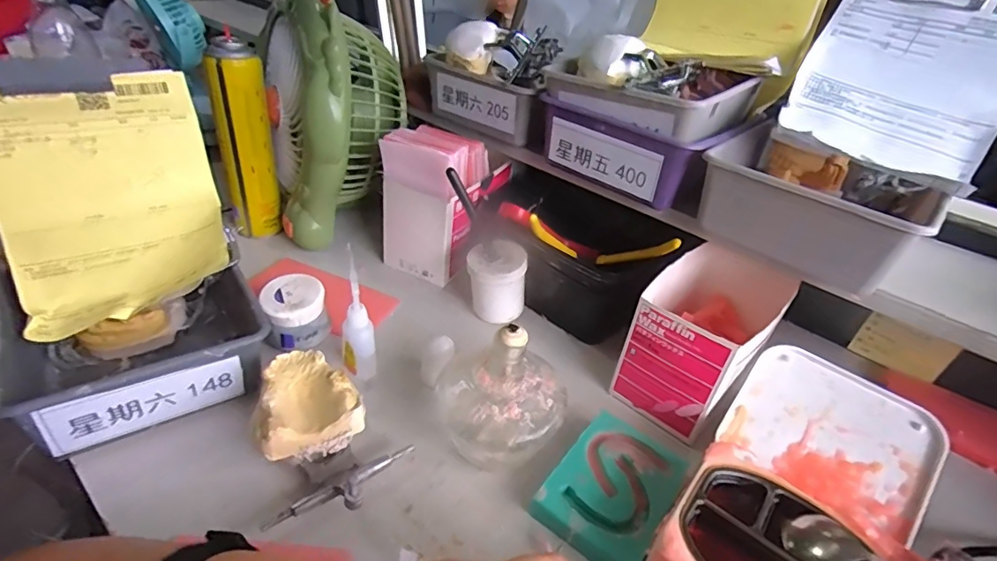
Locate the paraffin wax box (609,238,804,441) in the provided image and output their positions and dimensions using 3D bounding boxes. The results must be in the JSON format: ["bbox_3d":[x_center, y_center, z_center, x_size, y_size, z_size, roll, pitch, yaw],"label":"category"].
[{"bbox_3d":[0.180,0.043,0.444,0.085,0.095,0.168,28,40,28],"label":"paraffin wax box"}]

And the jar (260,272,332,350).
[{"bbox_3d":[-0.171,0.026,0.426,0.050,0.044,0.045,-12,39,-25],"label":"jar"}]

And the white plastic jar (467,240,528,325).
[{"bbox_3d":[-0.003,0.004,0.482,0.057,0.060,0.058,7,35,-1],"label":"white plastic jar"}]

